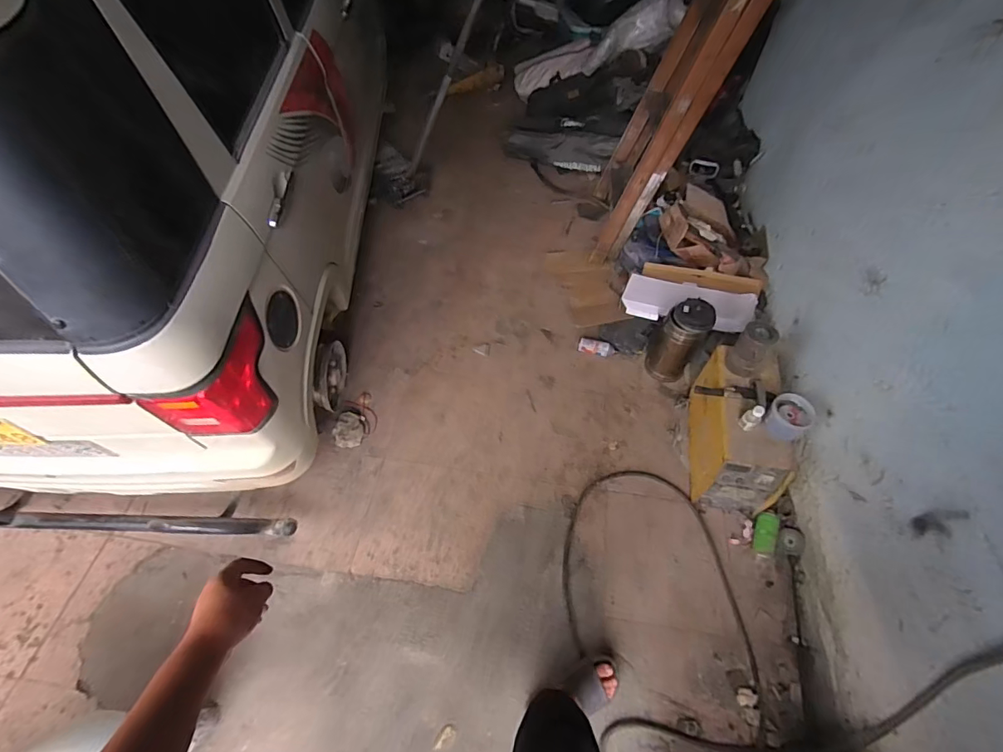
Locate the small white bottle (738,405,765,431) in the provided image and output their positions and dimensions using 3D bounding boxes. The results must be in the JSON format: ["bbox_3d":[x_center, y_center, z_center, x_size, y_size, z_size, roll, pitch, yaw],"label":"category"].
[{"bbox_3d":[0.752,0.123,1.385,0.051,0.091,0.046,-34,63,-22],"label":"small white bottle"}]

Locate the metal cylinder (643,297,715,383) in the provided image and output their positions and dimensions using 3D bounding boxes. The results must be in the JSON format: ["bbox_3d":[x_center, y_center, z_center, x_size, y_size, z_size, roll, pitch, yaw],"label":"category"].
[{"bbox_3d":[0.687,-0.135,1.801,0.160,0.342,0.159,27,59,16],"label":"metal cylinder"}]

